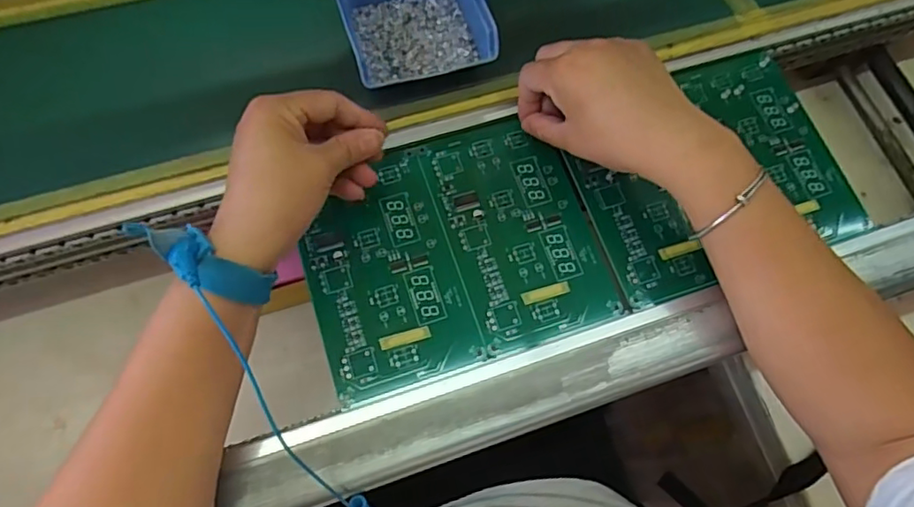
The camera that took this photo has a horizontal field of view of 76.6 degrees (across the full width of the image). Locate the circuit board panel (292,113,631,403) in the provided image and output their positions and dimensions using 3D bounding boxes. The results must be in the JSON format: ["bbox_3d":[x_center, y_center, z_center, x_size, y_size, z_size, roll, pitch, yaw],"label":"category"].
[{"bbox_3d":[-0.004,-0.006,0.418,0.204,0.004,0.172,-17,71,-9],"label":"circuit board panel"}]

